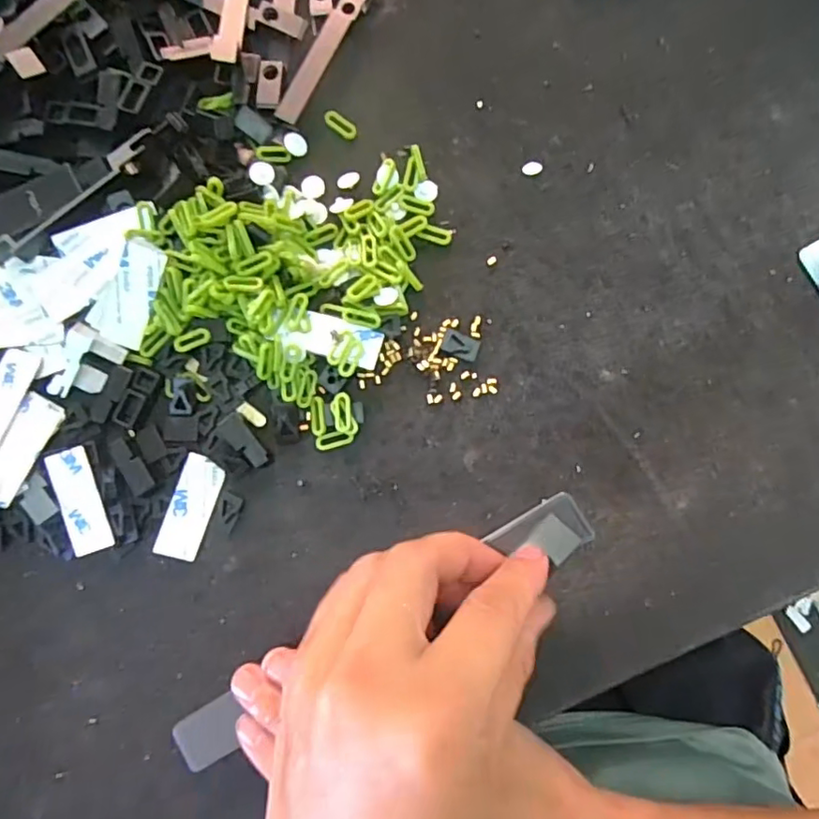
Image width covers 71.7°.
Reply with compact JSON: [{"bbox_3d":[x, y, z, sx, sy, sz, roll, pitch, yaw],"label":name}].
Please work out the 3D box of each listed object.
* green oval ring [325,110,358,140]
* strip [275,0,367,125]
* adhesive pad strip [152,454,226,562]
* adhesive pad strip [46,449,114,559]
[{"bbox_3d":[-0.037,-0.152,0.302,0.020,0.004,0.009,35,87,5],"label":"green oval ring"},{"bbox_3d":[-0.046,-0.189,0.302,0.012,0.007,0.082,27,86,4],"label":"strip"},{"bbox_3d":[-0.109,0.049,0.282,0.020,0.004,0.051,21,85,-19],"label":"adhesive pad strip"},{"bbox_3d":[-0.162,0.045,0.279,0.019,0.004,0.052,-18,92,-11],"label":"adhesive pad strip"}]

